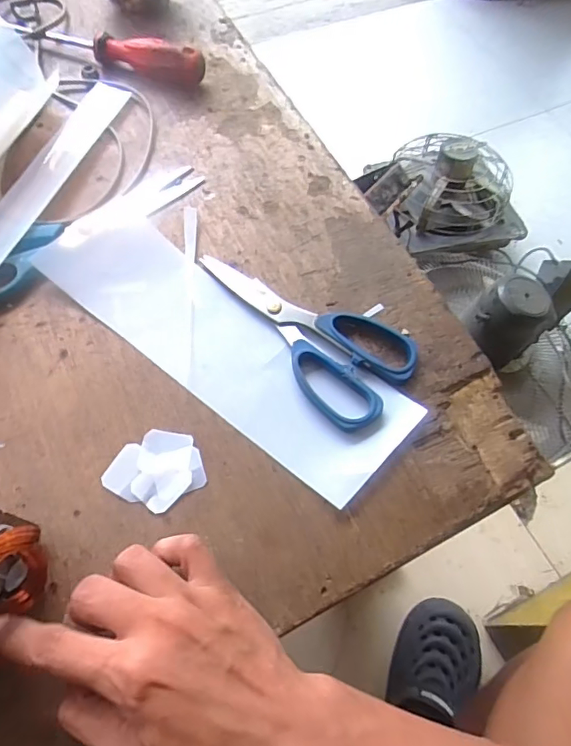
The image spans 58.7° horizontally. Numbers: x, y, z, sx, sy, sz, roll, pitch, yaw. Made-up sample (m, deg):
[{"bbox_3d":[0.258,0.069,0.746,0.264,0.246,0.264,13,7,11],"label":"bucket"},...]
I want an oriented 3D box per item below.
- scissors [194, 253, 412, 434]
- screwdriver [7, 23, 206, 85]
[{"bbox_3d":[0.022,-0.042,0.378,0.083,0.014,0.177,-31,70,-17],"label":"scissors"},{"bbox_3d":[-0.166,-0.312,0.486,0.186,0.033,0.029,20,65,6],"label":"screwdriver"}]

